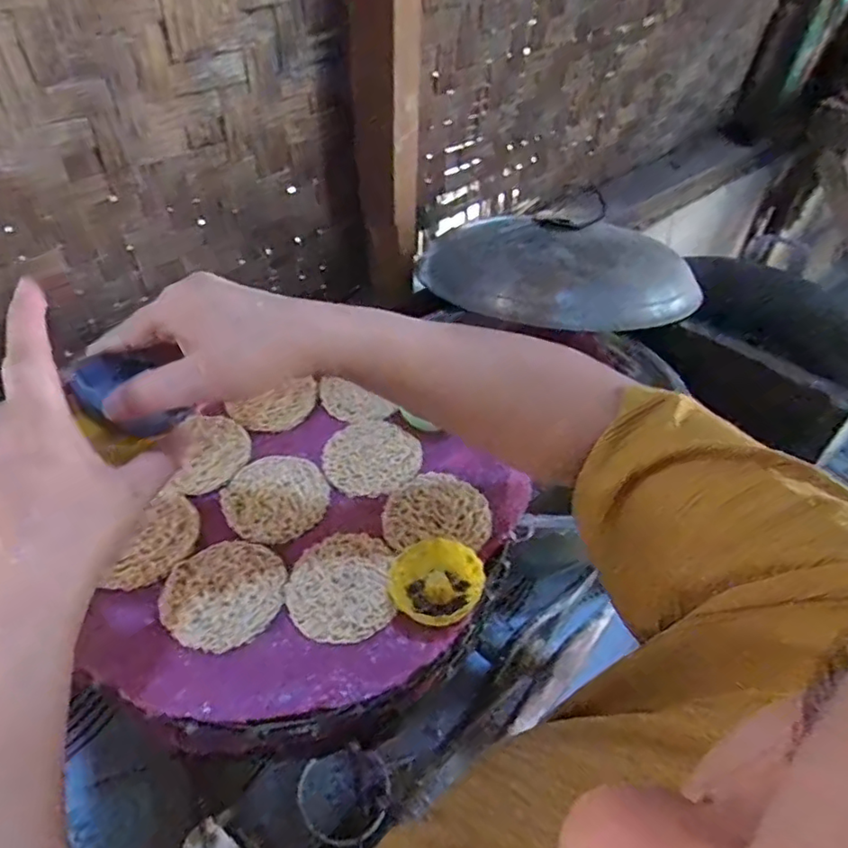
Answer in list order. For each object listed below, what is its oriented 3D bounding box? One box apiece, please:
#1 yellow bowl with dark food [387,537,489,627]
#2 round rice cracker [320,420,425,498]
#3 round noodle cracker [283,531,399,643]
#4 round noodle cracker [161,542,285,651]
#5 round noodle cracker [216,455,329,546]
[{"bbox_3d":[0.007,0.106,0.400,0.063,0.018,0.058,1,46,-1],"label":"yellow bowl with dark food"},{"bbox_3d":[-0.044,0.027,0.494,0.080,0.009,0.073,1,46,-1],"label":"round rice cracker"},{"bbox_3d":[-0.058,0.109,0.407,0.072,0.005,0.081,-2,46,-4],"label":"round noodle cracker"},{"bbox_3d":[-0.137,0.113,0.402,0.079,0.004,0.078,1,46,-1],"label":"round noodle cracker"},{"bbox_3d":[-0.116,0.057,0.463,0.078,0.004,0.078,1,46,-1],"label":"round noodle cracker"}]

